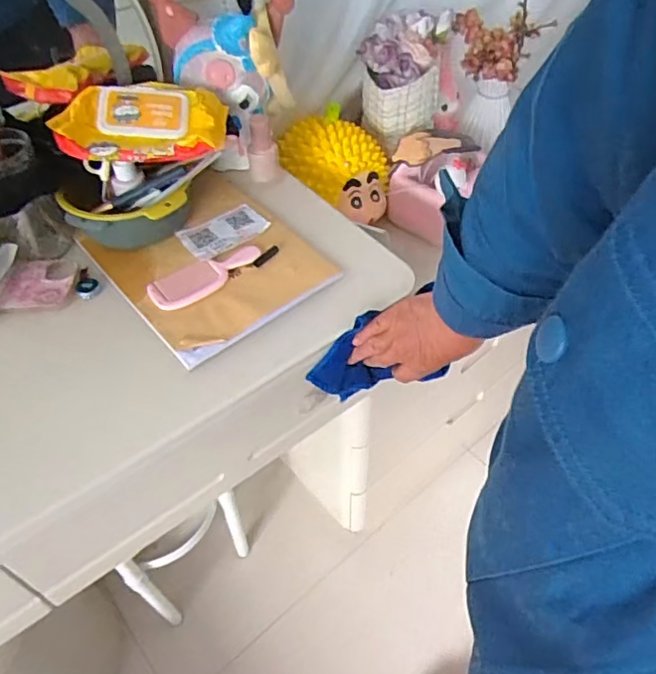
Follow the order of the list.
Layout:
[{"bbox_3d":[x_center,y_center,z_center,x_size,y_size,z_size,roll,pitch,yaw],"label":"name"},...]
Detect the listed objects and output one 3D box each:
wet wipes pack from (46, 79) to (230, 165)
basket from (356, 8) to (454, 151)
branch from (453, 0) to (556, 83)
[{"bbox_3d":[-0.204,-0.236,0.641,0.175,0.043,0.106,-5,69,-11],"label":"wet wipes pack"},{"bbox_3d":[0.119,-0.422,0.934,0.131,0.157,0.151,12,50,10],"label":"basket"},{"bbox_3d":[0.273,-0.510,0.874,0.149,0.219,0.075,17,51,14],"label":"branch"}]

